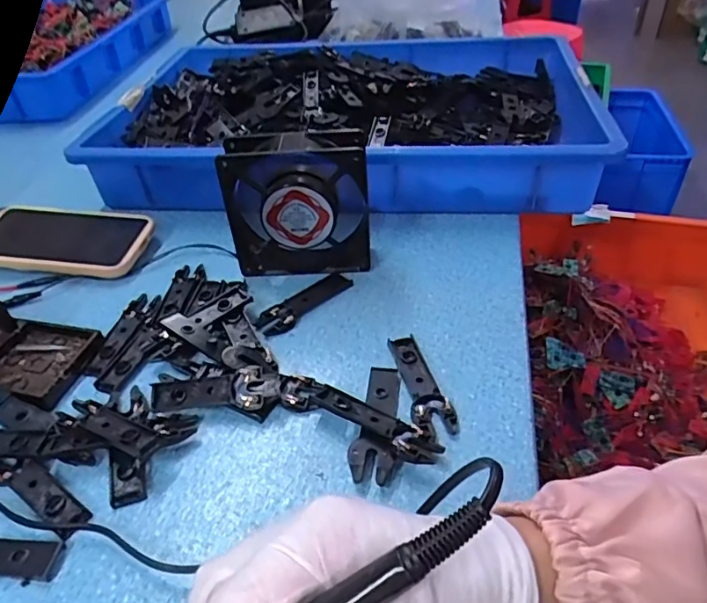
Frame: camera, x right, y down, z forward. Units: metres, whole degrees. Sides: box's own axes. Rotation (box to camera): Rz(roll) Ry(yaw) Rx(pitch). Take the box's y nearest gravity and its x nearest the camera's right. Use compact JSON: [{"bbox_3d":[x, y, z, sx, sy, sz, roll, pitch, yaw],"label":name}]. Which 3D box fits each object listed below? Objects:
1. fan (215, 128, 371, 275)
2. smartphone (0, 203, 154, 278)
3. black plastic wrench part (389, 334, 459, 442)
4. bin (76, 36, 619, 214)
[{"bbox_3d":[-0.047,-0.084,0.478,0.117,0.119,0.040,-3,41,1],"label":"fan"},{"bbox_3d":[-0.282,-0.065,0.536,0.162,0.013,0.086,7,48,6],"label":"smartphone"},{"bbox_3d":[0.047,0.059,0.389,0.027,0.007,0.093,-12,41,-8],"label":"black plastic wrench part"},{"bbox_3d":[-0.001,-0.229,0.671,0.524,0.087,0.355,2,41,8],"label":"bin"}]

